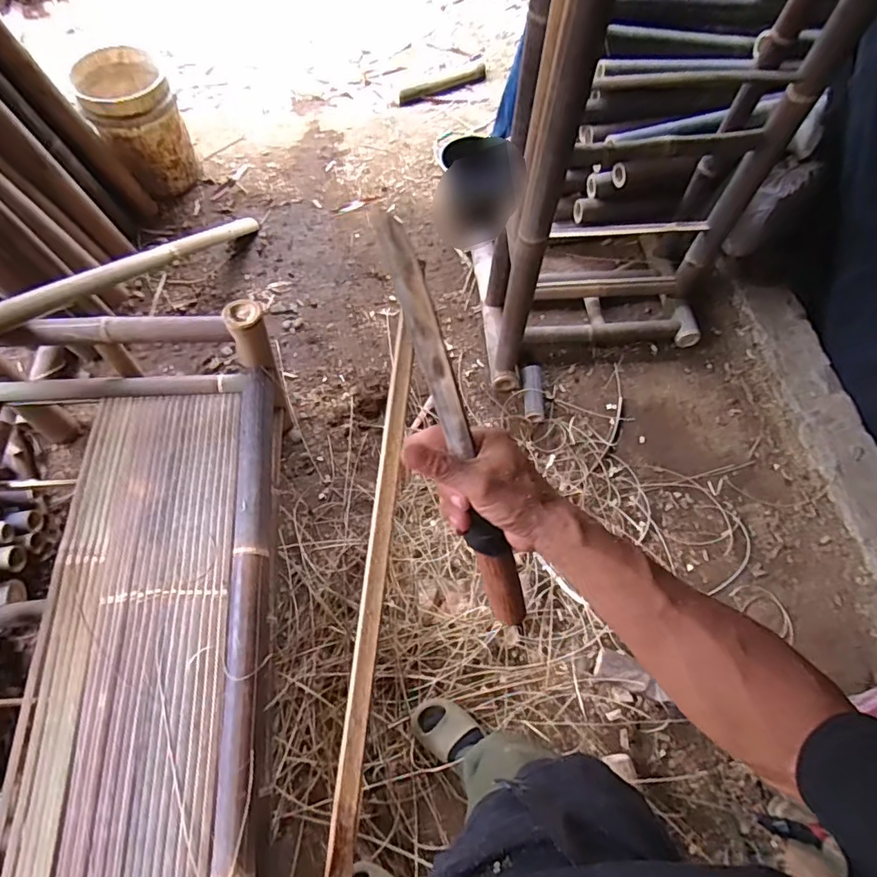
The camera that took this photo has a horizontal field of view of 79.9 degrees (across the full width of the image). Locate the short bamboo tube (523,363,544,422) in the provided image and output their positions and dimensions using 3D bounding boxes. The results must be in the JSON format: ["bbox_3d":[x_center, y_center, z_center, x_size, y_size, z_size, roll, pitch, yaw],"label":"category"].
[{"bbox_3d":[0.298,-0.146,1.631,0.063,0.052,0.183,-2,65,-4],"label":"short bamboo tube"}]

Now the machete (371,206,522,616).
[{"bbox_3d":[0.017,0.006,0.397,0.029,0.031,0.335,-22,110,-12],"label":"machete"}]

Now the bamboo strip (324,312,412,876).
[{"bbox_3d":[-0.047,0.100,0.369,0.016,0.010,0.407,5,72,0],"label":"bamboo strip"}]

